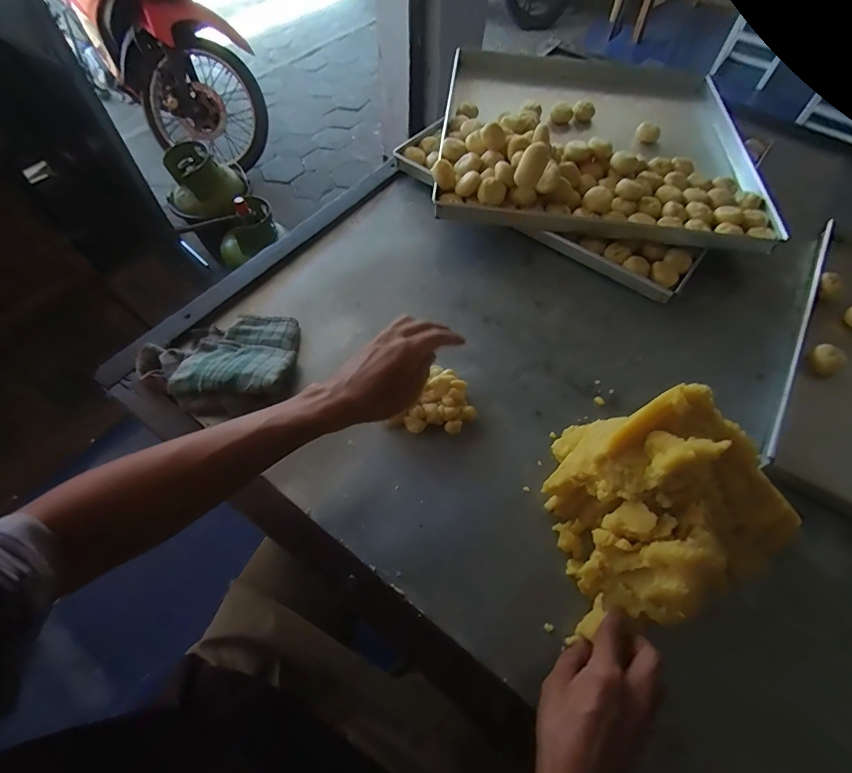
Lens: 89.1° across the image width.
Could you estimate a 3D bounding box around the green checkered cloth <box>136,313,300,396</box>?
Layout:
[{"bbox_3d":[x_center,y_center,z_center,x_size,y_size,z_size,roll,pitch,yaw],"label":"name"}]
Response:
[{"bbox_3d":[-0.259,-0.043,0.541,0.184,0.045,0.135,-4,60,-4],"label":"green checkered cloth"}]

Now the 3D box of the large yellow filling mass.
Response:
[{"bbox_3d":[0.228,0.093,0.409,0.216,0.143,0.185,-19,62,-12],"label":"large yellow filling mass"}]

